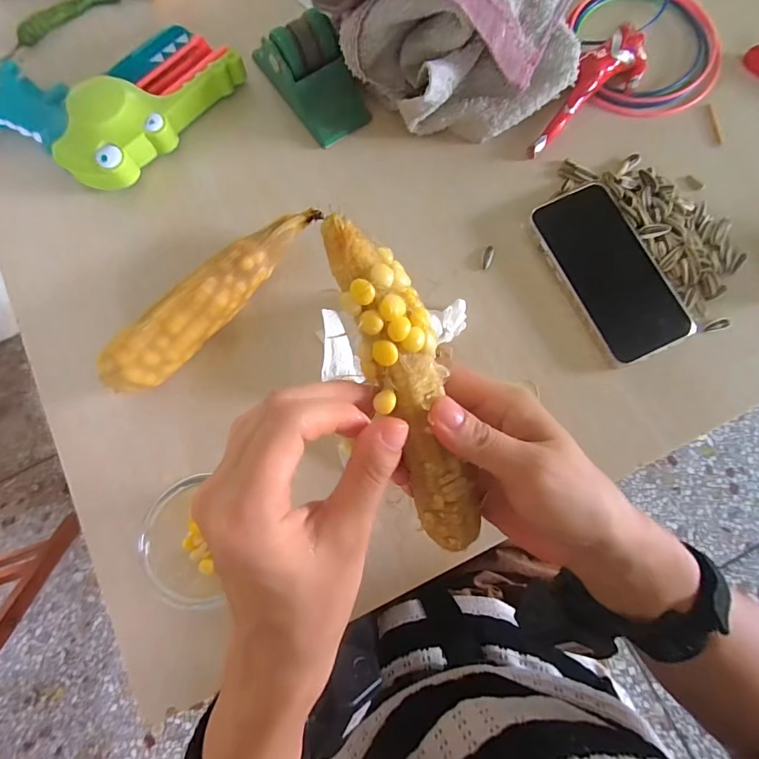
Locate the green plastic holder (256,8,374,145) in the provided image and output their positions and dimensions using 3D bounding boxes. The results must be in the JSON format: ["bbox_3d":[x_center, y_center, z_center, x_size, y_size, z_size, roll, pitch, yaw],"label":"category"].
[{"bbox_3d":[-0.054,-0.254,0.357,0.059,0.057,0.077,-39,80,-7],"label":"green plastic holder"}]

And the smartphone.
[{"bbox_3d":[0.184,-0.087,0.336,0.072,0.013,0.144,-25,79,-5],"label":"smartphone"}]

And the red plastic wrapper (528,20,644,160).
[{"bbox_3d":[0.176,-0.244,0.356,0.128,0.034,0.040,-43,81,-8],"label":"red plastic wrapper"}]

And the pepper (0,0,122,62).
[{"bbox_3d":[-0.309,-0.342,0.403,0.129,0.016,0.019,-35,80,-7],"label":"pepper"}]

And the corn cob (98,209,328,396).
[{"bbox_3d":[-0.123,-0.064,0.323,0.035,0.045,0.191,43,81,9],"label":"corn cob"}]

